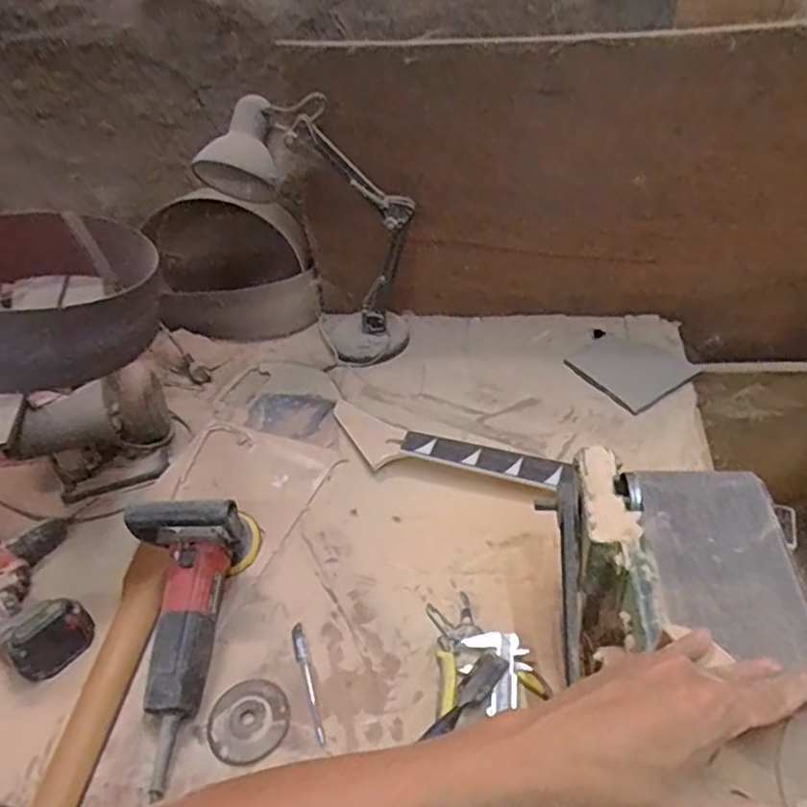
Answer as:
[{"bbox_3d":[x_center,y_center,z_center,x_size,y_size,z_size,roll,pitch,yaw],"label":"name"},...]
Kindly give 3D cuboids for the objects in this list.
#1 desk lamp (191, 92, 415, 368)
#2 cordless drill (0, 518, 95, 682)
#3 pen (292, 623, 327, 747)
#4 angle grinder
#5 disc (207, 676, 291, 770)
[{"bbox_3d":[-0.131,-0.269,1.074,0.292,0.429,0.154,2,43,11],"label":"desk lamp"},{"bbox_3d":[-0.487,0.248,0.815,0.173,0.066,0.221,-34,49,-26],"label":"cordless drill"},{"bbox_3d":[-0.111,0.320,0.746,0.016,0.015,0.139,-15,43,-8],"label":"pen"},{"bbox_3d":[-0.243,0.209,0.762,0.121,0.157,0.266,-11,43,-4],"label":"angle grinder"},{"bbox_3d":[-0.171,0.346,0.717,0.086,0.014,0.083,-4,43,4],"label":"disc"}]

